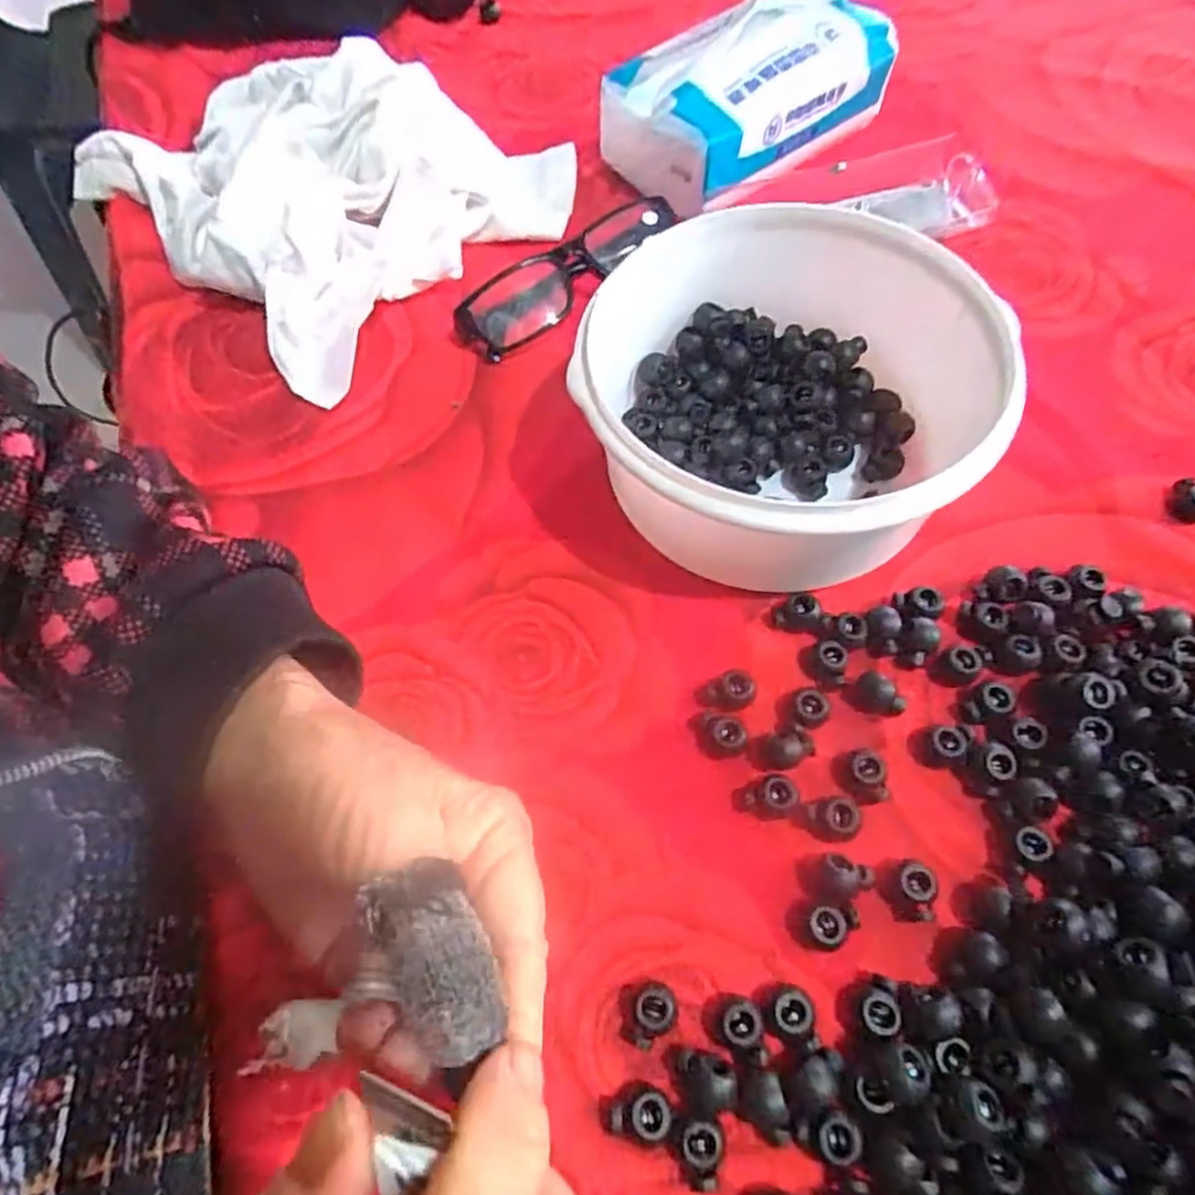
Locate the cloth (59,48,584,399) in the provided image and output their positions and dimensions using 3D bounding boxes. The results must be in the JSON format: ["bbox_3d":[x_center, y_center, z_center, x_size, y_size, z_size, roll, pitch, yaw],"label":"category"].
[{"bbox_3d":[-0.149,-0.254,0.427,0.226,0.056,0.260,-39,66,-18],"label":"cloth"}]

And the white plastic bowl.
[{"bbox_3d":[0.072,-0.075,0.305,0.150,0.075,0.156,-1,60,2],"label":"white plastic bowl"}]

